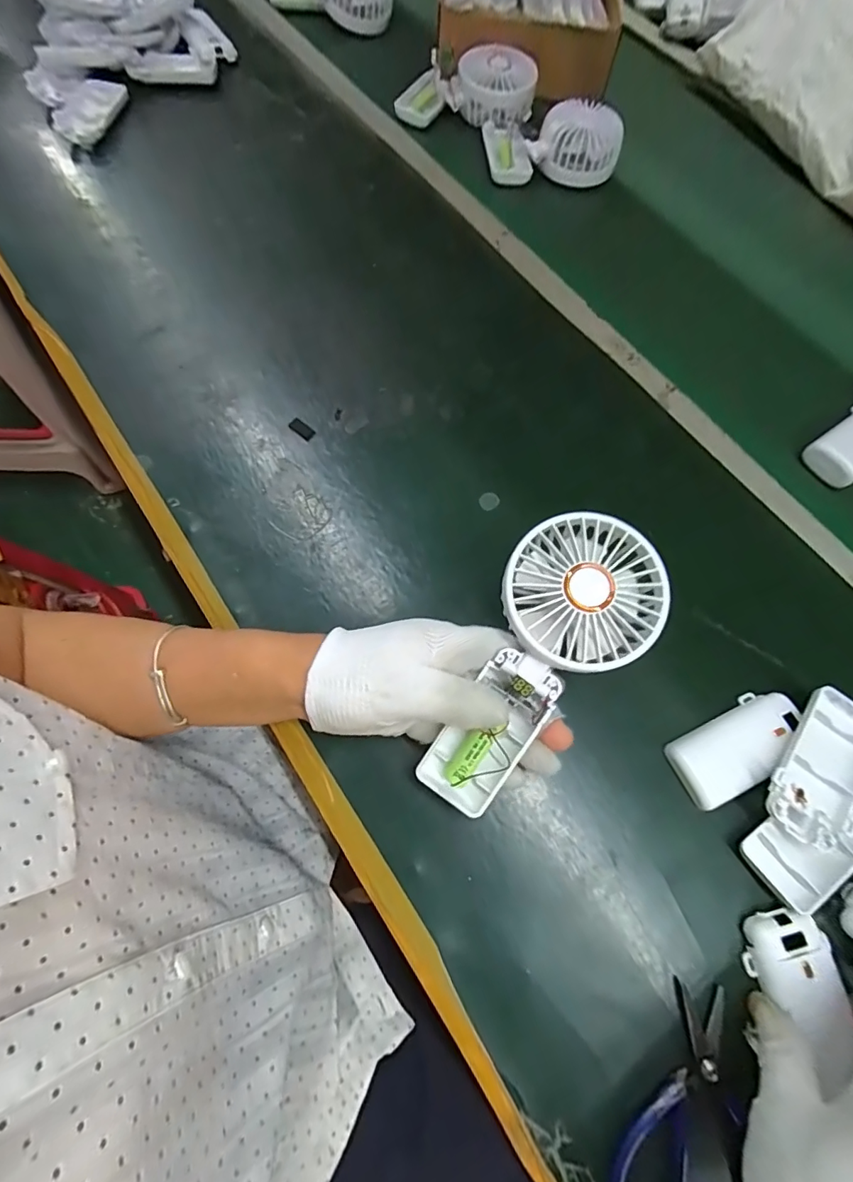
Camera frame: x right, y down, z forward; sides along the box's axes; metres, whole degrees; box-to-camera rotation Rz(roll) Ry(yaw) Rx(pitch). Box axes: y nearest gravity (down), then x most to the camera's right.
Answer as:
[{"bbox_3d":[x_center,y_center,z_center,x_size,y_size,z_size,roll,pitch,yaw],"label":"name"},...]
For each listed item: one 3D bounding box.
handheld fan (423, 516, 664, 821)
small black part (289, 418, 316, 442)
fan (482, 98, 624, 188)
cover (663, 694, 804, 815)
[{"bbox_3d":[0.062,0.043,0.275,0.081,0.029,0.184,32,97,10],"label":"handheld fan"},{"bbox_3d":[-0.104,-0.135,0.402,0.021,0.004,0.011,36,73,11],"label":"small black part"},{"bbox_3d":[0.140,-0.502,0.537,0.142,0.054,0.088,3,70,0],"label":"fan"},{"bbox_3d":[0.207,0.103,0.317,0.089,0.017,0.044,-28,73,-10],"label":"cover"}]

